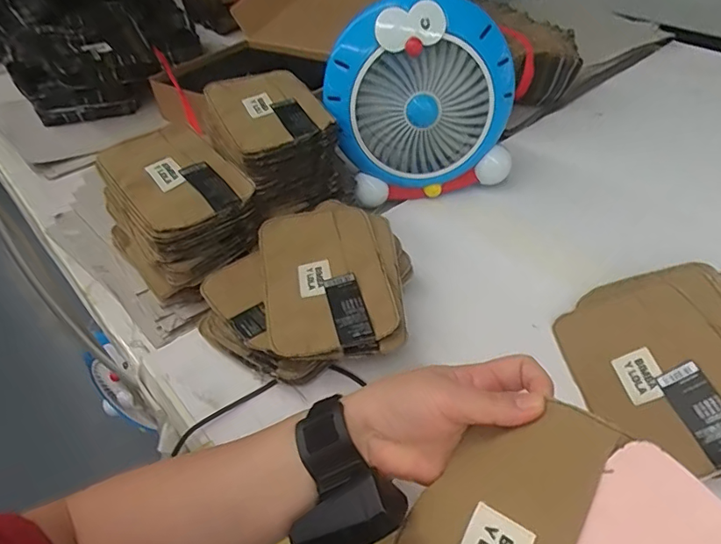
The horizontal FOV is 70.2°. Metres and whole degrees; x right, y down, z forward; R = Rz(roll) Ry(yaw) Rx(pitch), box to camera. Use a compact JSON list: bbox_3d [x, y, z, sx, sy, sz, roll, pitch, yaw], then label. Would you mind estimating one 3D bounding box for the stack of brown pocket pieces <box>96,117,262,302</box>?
[{"bbox_3d":[-0.232,-0.079,0.657,0.152,0.121,0.205,-32,52,-26],"label":"stack of brown pocket pieces"}]

